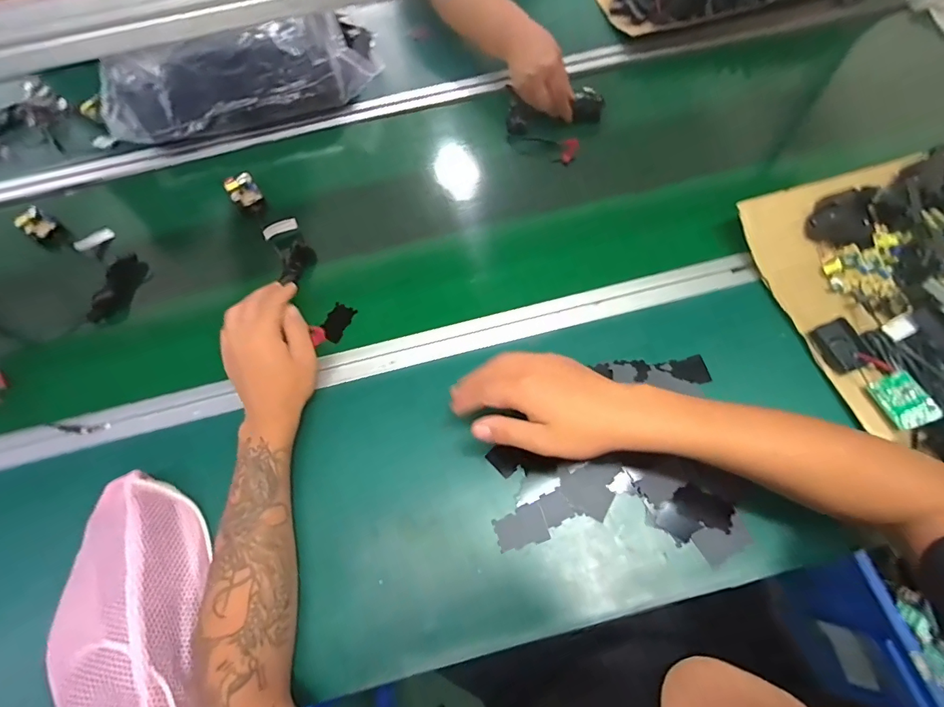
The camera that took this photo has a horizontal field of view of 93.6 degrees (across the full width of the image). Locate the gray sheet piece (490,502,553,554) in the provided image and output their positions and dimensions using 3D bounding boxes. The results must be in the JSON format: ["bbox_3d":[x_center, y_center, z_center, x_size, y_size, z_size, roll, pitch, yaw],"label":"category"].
[{"bbox_3d":[0.050,0.175,0.444,0.052,0.004,0.037,-20,66,-6],"label":"gray sheet piece"}]

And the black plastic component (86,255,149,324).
[{"bbox_3d":[-0.492,-0.089,0.619,0.025,0.032,0.105,6,66,6],"label":"black plastic component"}]

